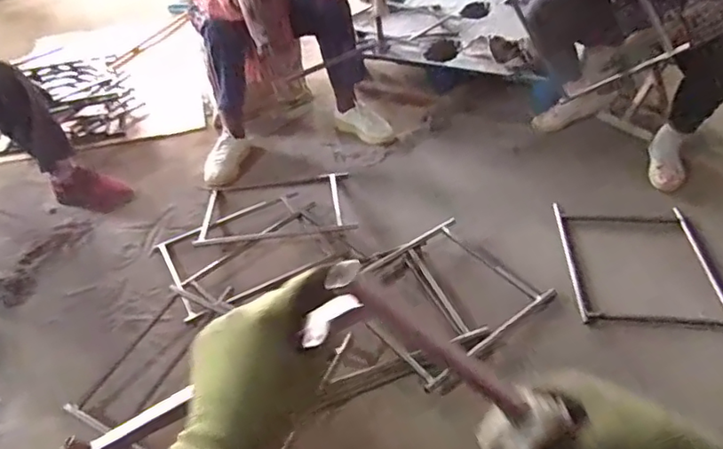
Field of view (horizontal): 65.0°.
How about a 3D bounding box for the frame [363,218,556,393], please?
[{"bbox_3d":[0.195,0.166,1.393,0.410,0.043,0.370,-28,46,-25],"label":"frame"}]

